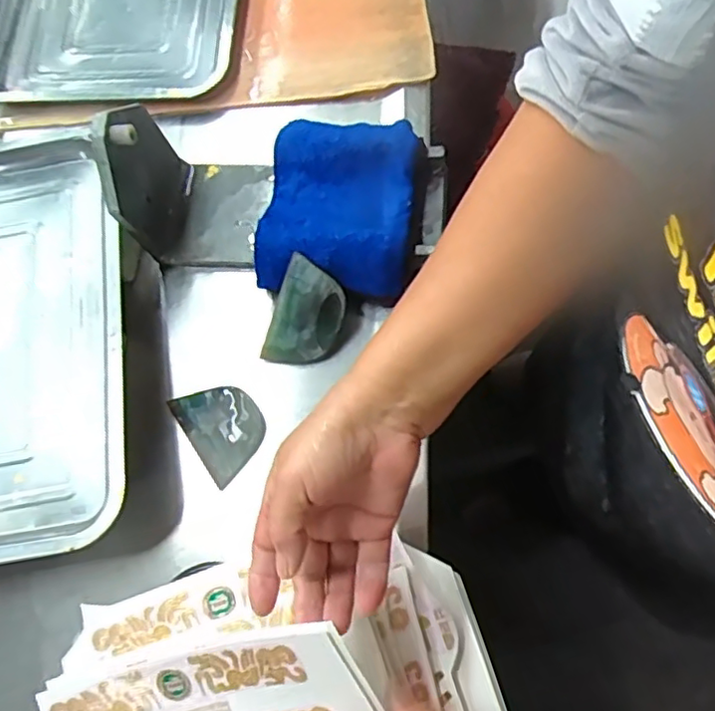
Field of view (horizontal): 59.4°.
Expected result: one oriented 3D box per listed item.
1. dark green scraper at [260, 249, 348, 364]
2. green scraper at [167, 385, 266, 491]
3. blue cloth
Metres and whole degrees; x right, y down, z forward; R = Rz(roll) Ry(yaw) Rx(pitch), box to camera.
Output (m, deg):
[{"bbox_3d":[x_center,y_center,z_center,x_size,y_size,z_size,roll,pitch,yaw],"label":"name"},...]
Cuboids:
[{"bbox_3d":[-0.041,-0.031,0.509,0.054,0.007,0.089,21,107,1],"label":"dark green scraper"},{"bbox_3d":[-0.108,0.055,0.505,0.059,0.007,0.078,-35,74,-1],"label":"green scraper"},{"bbox_3d":[-0.016,-0.133,0.520,0.127,0.033,0.158,5,75,2],"label":"blue cloth"}]

